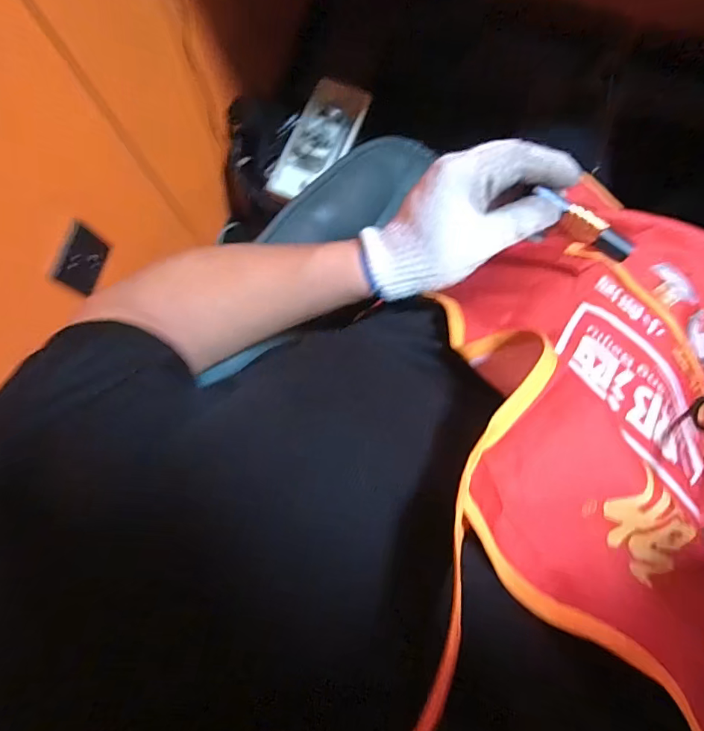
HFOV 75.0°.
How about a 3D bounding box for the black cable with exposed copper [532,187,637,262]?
[{"bbox_3d":[0.167,-0.102,0.333,0.082,0.016,0.015,33,81,-5],"label":"black cable with exposed copper"}]

